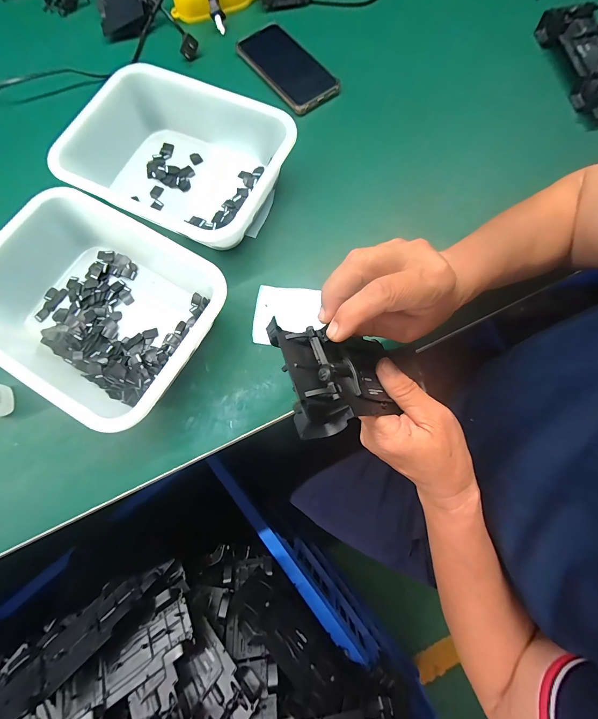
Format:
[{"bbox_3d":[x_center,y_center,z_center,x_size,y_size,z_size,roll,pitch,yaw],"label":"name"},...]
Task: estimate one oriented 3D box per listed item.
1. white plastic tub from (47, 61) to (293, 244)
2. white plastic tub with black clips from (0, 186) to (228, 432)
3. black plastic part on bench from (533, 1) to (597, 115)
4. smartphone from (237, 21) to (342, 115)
[{"bbox_3d":[-0.146,-0.237,0.369,0.233,0.060,0.172,24,78,7],"label":"white plastic tub"},{"bbox_3d":[-0.215,-0.059,0.326,0.239,0.062,0.183,30,79,8],"label":"white plastic tub with black clips"},{"bbox_3d":[0.392,-0.401,0.409,0.076,0.027,0.194,-10,75,0],"label":"black plastic part on bench"},{"bbox_3d":[-0.016,-0.418,0.437,0.075,0.013,0.158,-35,78,-7],"label":"smartphone"}]

